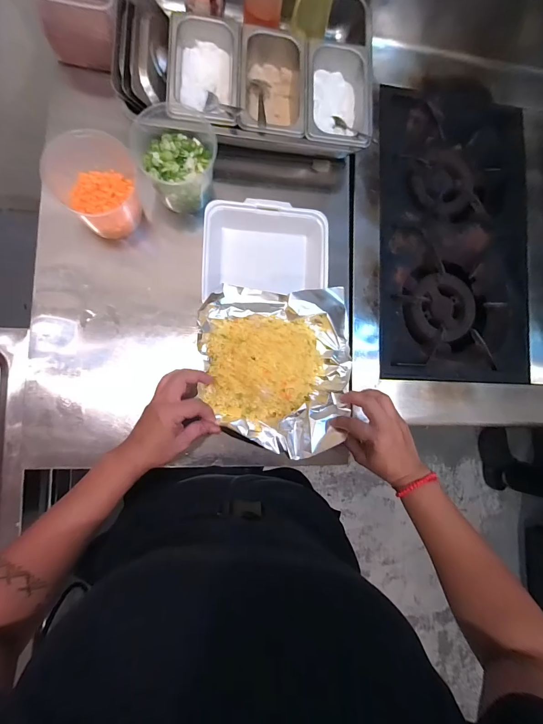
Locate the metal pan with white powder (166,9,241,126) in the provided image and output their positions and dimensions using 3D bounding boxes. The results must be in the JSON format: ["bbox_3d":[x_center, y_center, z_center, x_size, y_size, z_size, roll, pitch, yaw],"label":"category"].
[{"bbox_3d":[-0.103,-0.448,0.524,0.106,0.057,0.183,2,85,-9],"label":"metal pan with white powder"}]

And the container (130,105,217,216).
[{"bbox_3d":[-0.138,-0.305,0.508,0.121,0.098,0.114,1,86,-9],"label":"container"}]

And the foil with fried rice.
[{"bbox_3d":[0.009,0.009,0.492,0.224,0.060,0.245,1,87,-8],"label":"foil with fried rice"}]

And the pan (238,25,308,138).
[{"bbox_3d":[0.000,-0.438,0.547,0.102,0.067,0.169,3,85,-9],"label":"pan"}]

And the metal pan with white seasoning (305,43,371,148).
[{"bbox_3d":[0.104,-0.443,0.562,0.107,0.072,0.189,1,86,-9],"label":"metal pan with white seasoning"}]

